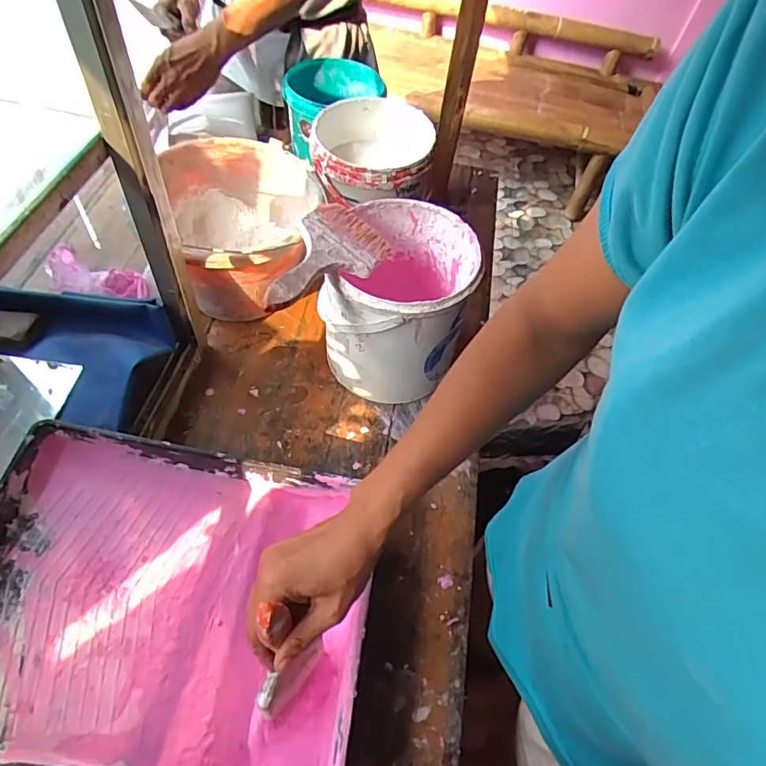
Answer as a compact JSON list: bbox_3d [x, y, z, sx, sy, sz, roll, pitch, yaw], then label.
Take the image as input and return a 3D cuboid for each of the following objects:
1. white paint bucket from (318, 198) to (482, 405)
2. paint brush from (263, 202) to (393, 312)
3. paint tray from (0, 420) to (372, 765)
[{"bbox_3d":[0.021,-0.099,0.651,0.167,0.186,0.187,21,58,10],"label":"white paint bucket"},{"bbox_3d":[-0.062,-0.128,0.532,0.089,0.018,0.200,38,46,-4],"label":"paint brush"},{"bbox_3d":[-0.193,0.202,0.474,0.348,0.101,0.269,7,57,1],"label":"paint tray"}]

